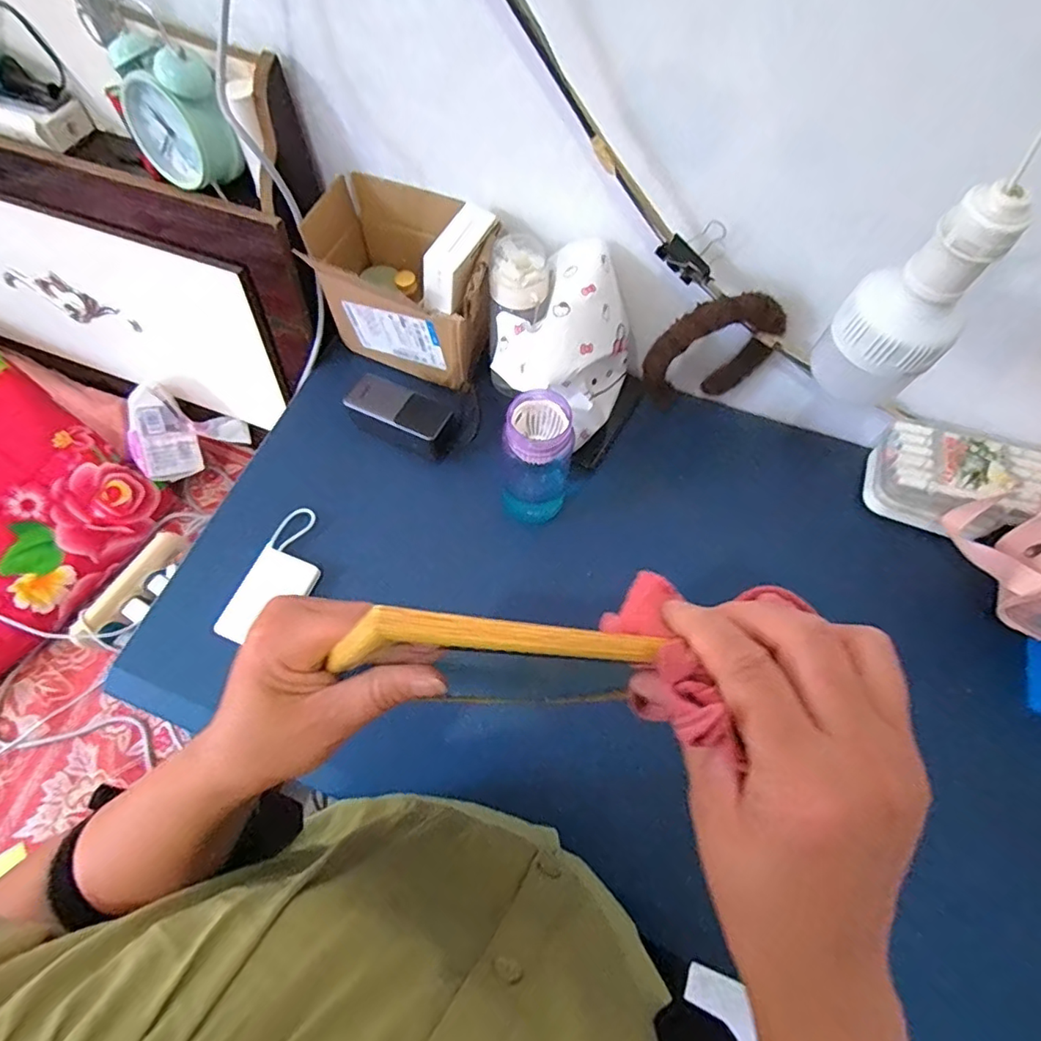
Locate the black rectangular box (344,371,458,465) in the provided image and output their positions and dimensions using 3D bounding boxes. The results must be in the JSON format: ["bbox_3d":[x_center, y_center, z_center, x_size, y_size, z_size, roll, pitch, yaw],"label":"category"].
[{"bbox_3d":[-0.145,-0.125,0.675,0.136,0.035,0.063,25,66,11],"label":"black rectangular box"}]

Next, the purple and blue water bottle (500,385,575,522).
[{"bbox_3d":[0.018,-0.061,0.594,0.071,0.158,0.066,9,64,3],"label":"purple and blue water bottle"}]

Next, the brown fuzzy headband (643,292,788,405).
[{"bbox_3d":[0.215,-0.185,0.621,0.141,0.166,0.043,-19,66,-10],"label":"brown fuzzy headband"}]

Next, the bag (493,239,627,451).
[{"bbox_3d":[0.052,-0.189,0.611,0.133,0.146,0.165,21,65,8],"label":"bag"}]

